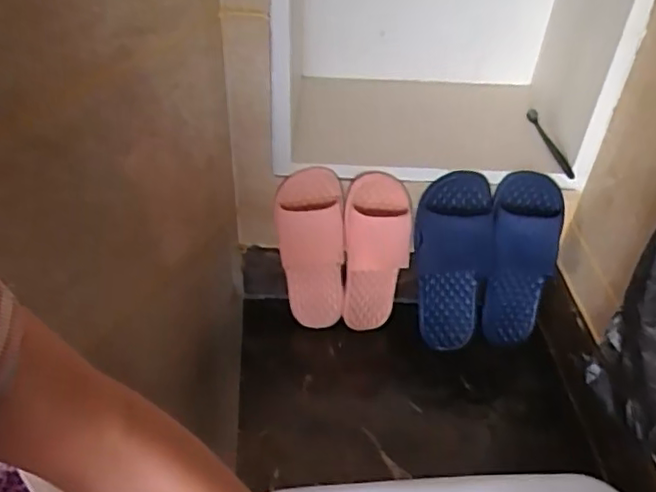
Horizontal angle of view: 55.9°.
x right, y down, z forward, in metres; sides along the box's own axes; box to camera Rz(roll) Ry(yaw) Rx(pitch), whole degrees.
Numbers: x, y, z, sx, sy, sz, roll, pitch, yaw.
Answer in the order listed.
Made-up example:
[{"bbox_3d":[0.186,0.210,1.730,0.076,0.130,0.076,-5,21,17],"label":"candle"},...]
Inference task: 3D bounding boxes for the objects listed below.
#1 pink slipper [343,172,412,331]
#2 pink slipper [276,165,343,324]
[{"bbox_3d":[0.073,0.023,0.966,0.102,0.258,0.088,6,43,4],"label":"pink slipper"},{"bbox_3d":[-0.027,0.018,0.949,0.100,0.255,0.087,0,43,-3],"label":"pink slipper"}]

